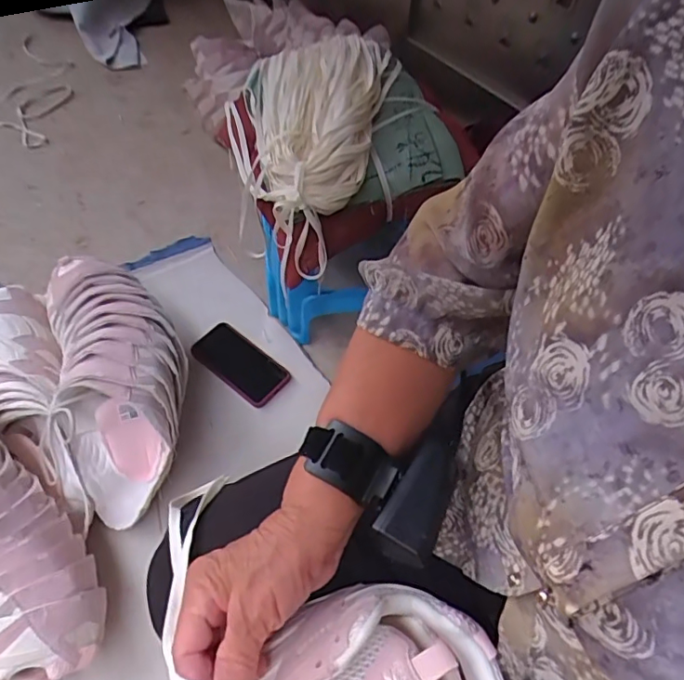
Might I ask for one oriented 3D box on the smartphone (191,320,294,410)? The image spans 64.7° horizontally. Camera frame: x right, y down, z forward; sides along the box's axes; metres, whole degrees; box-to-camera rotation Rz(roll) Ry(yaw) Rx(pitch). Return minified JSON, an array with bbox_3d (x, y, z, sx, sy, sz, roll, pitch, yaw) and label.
[{"bbox_3d":[-0.172,0.035,0.902,0.166,0.013,0.088,37,63,22],"label":"smartphone"}]

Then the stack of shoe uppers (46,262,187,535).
[{"bbox_3d":[-0.320,0.053,0.797,0.172,0.164,0.381,-17,57,-15],"label":"stack of shoe uppers"}]

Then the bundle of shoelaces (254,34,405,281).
[{"bbox_3d":[-0.037,-0.303,0.756,0.205,0.089,0.371,1,62,9],"label":"bundle of shoelaces"}]

